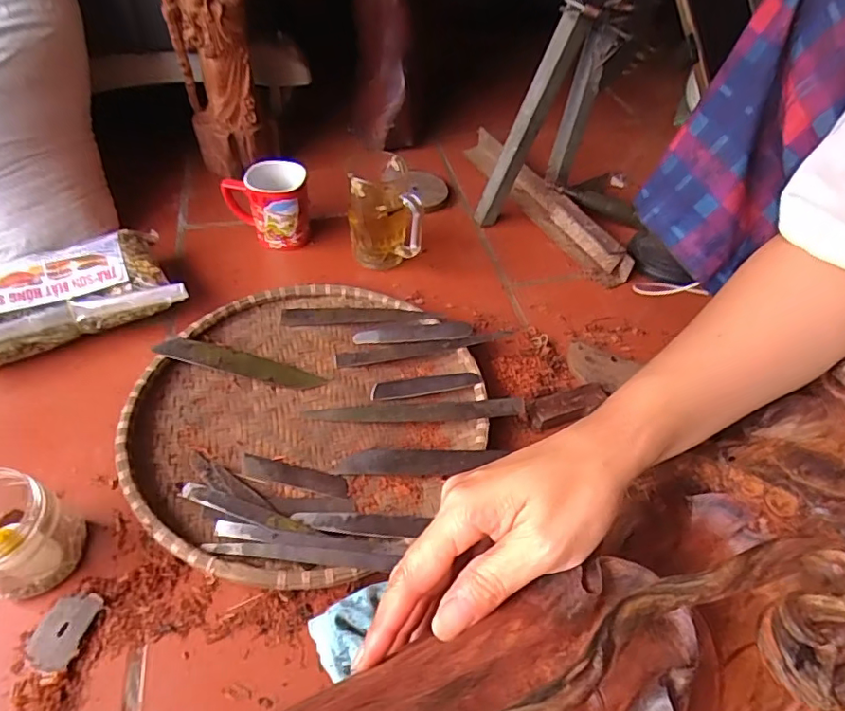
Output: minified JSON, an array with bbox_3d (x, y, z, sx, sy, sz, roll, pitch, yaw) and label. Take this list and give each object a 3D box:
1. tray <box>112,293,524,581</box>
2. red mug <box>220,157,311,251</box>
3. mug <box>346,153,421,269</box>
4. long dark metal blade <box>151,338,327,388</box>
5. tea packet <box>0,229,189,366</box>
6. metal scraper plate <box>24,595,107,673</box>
[{"bbox_3d":[-0.108,0.049,0.530,0.319,0.031,0.336,34,56,26],"label":"tray"},{"bbox_3d":[-0.199,-0.192,0.704,0.102,0.096,0.080,-13,50,-14],"label":"red mug"},{"bbox_3d":[-0.048,-0.171,0.673,0.084,0.132,0.080,-6,48,-7],"label":"mug"},{"bbox_3d":[-0.191,0.007,0.568,0.171,0.009,0.032,14,53,-1],"label":"long dark metal blade"},{"bbox_3d":[-0.401,-0.072,0.601,0.234,0.073,0.142,-18,51,-17],"label":"tea packet"},{"bbox_3d":[-0.270,0.204,0.405,0.039,0.004,0.053,14,48,12],"label":"metal scraper plate"}]

